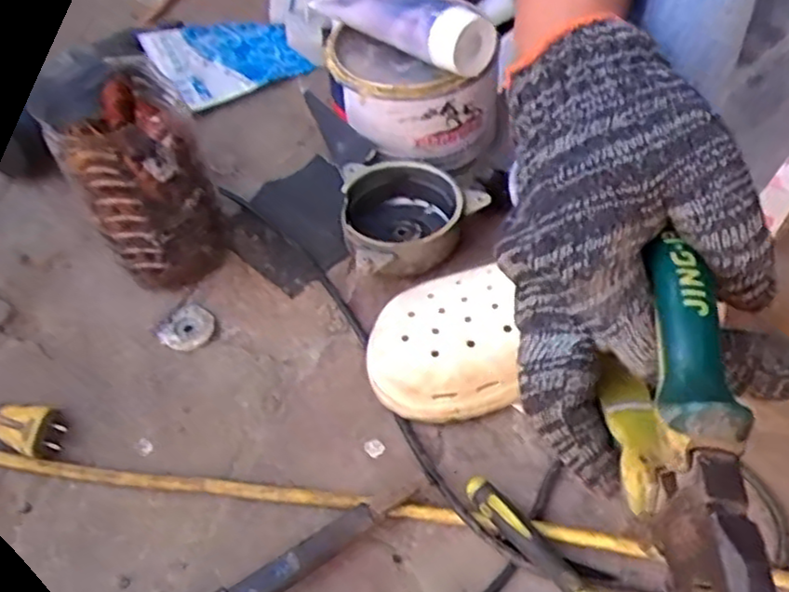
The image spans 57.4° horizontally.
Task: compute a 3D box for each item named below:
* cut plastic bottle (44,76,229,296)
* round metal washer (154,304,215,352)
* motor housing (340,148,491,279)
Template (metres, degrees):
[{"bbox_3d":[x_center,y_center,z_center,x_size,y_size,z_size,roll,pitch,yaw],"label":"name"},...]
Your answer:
[{"bbox_3d":[-0.200,-0.087,0.579,0.091,0.156,0.106,-28,53,-16],"label":"cut plastic bottle"},{"bbox_3d":[-0.164,0.026,0.571,0.041,0.009,0.038,-38,56,-23],"label":"round metal washer"},{"bbox_3d":[0.017,-0.066,0.602,0.118,0.043,0.128,-11,49,-4],"label":"motor housing"}]

